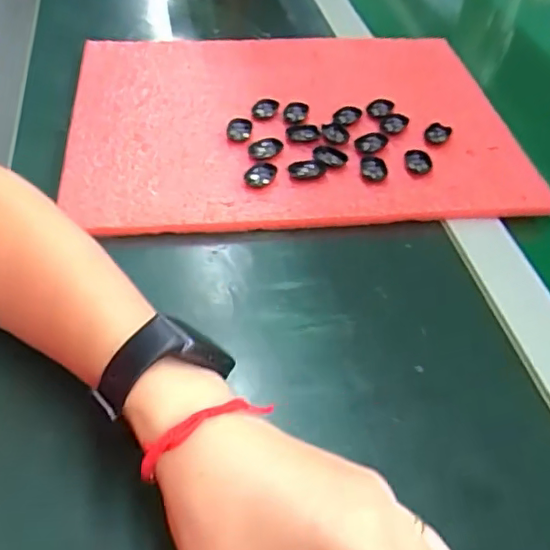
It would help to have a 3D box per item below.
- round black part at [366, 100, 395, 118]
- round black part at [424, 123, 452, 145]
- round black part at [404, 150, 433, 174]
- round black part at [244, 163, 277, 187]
[{"bbox_3d":[0.087,-0.138,0.479,0.017,0.004,0.027,34,54,24],"label":"round black part"},{"bbox_3d":[0.130,-0.113,0.462,0.018,0.007,0.022,22,50,15],"label":"round black part"},{"bbox_3d":[0.108,-0.085,0.434,0.019,0.006,0.023,0,46,-6],"label":"round black part"},{"bbox_3d":[-0.010,-0.072,0.413,0.021,0.004,0.025,15,47,8],"label":"round black part"}]

